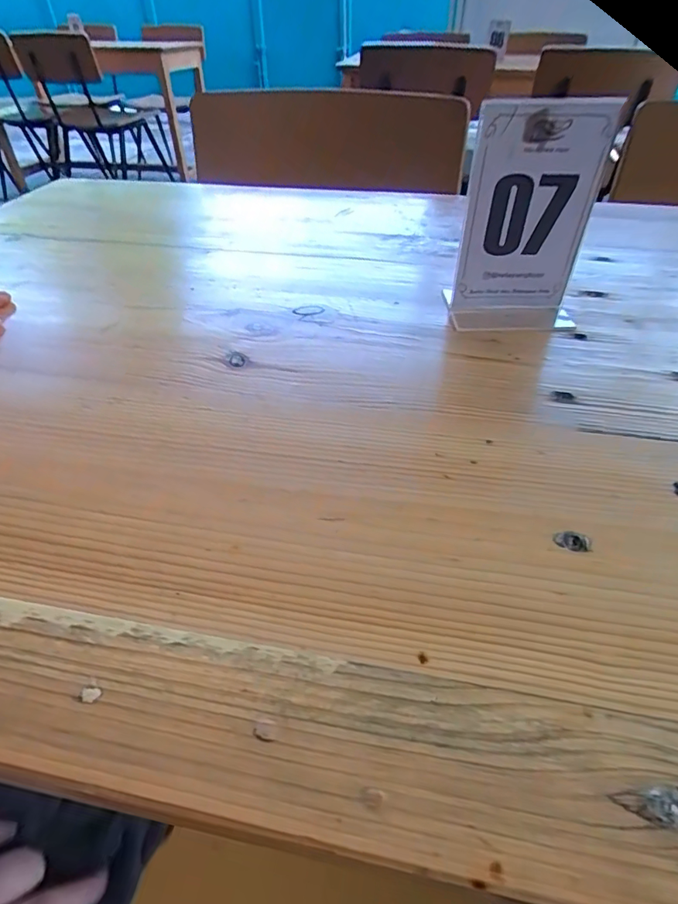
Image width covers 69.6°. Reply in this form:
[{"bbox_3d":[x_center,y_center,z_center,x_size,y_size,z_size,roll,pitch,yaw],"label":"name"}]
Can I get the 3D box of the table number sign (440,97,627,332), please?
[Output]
[{"bbox_3d":[0.117,-0.140,0.303,0.079,0.122,0.042,1,43,3],"label":"table number sign"}]

